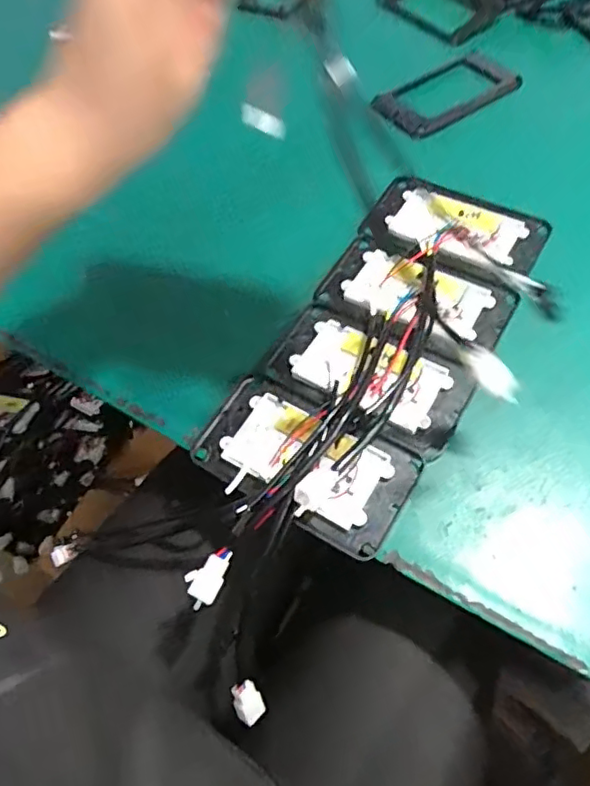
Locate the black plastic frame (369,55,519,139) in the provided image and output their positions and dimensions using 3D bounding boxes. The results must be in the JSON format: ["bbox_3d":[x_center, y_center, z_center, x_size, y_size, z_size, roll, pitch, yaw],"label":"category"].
[{"bbox_3d":[0.159,-0.318,0.618,0.150,0.009,0.081,-35,61,-16],"label":"black plastic frame"}]

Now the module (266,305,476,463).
[{"bbox_3d":[0.052,-0.015,0.442,0.148,0.027,0.086,27,65,19],"label":"module"}]

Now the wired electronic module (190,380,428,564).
[{"bbox_3d":[0.001,0.049,0.412,0.150,0.025,0.090,26,64,19],"label":"wired electronic module"}]

